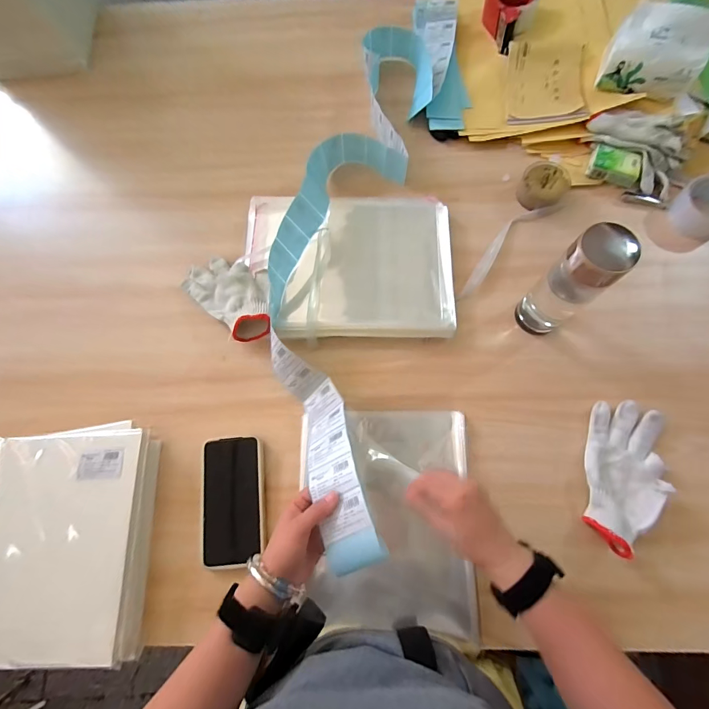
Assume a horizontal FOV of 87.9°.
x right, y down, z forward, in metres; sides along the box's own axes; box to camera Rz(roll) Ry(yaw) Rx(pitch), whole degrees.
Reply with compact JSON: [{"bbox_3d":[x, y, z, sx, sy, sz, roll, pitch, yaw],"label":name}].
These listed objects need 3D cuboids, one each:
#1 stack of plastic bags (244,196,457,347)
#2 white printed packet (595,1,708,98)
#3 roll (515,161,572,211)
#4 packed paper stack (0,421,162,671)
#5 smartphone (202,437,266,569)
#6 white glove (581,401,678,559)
[{"bbox_3d":[-0.008,-0.148,0.588,0.320,0.032,0.256,-3,73,0],"label":"stack of plastic bags"},{"bbox_3d":[0.508,-0.504,0.618,0.145,0.091,0.089,29,75,10],"label":"white printed packet"},{"bbox_3d":[0.316,-0.281,0.620,0.074,0.036,0.076,29,75,10],"label":"roll"},{"bbox_3d":[-0.373,0.232,0.466,0.210,0.039,0.275,-4,73,0],"label":"packed paper stack"},{"bbox_3d":[-0.164,0.195,0.496,0.081,0.013,0.160,-6,73,-1],"label":"smartphone"},{"bbox_3d":[0.354,0.158,0.482,0.093,0.039,0.193,17,74,6],"label":"white glove"}]

